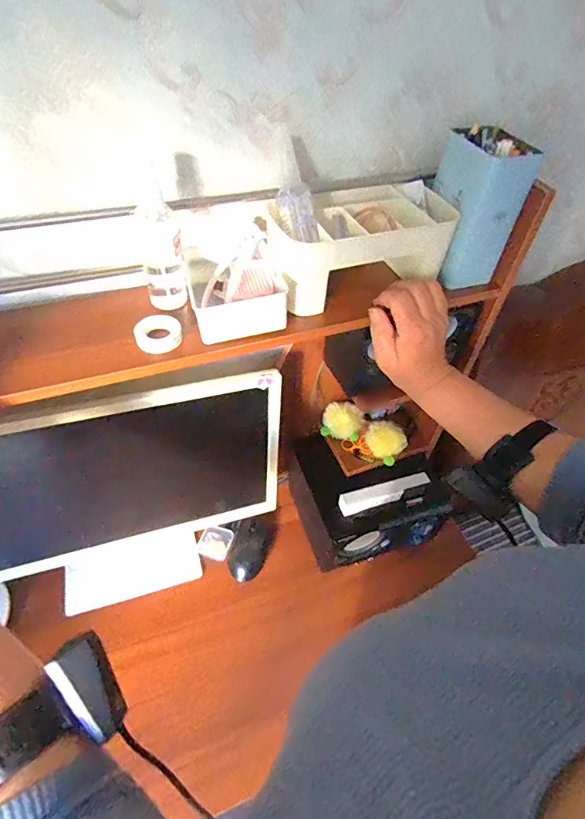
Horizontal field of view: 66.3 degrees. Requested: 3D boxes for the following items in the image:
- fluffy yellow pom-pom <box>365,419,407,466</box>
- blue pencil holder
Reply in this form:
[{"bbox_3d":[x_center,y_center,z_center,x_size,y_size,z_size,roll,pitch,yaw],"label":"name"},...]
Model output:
[{"bbox_3d":[0.161,0.053,0.760,0.057,0.049,0.067,-29,58,-27],"label":"fluffy yellow pom-pom"},{"bbox_3d":[0.202,-0.227,0.510,0.078,0.146,0.083,-11,51,-14],"label":"blue pencil holder"}]

